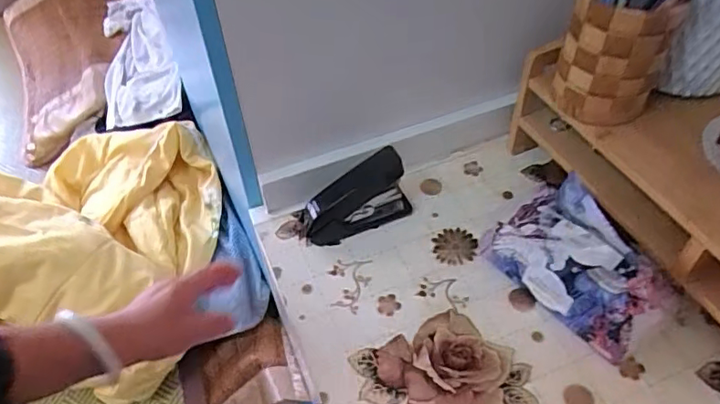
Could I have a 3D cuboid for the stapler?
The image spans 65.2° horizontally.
[{"bbox_3d":[-0.006,-0.003,0.633,0.124,0.074,0.047,-24,52,-17],"label":"stapler"}]

